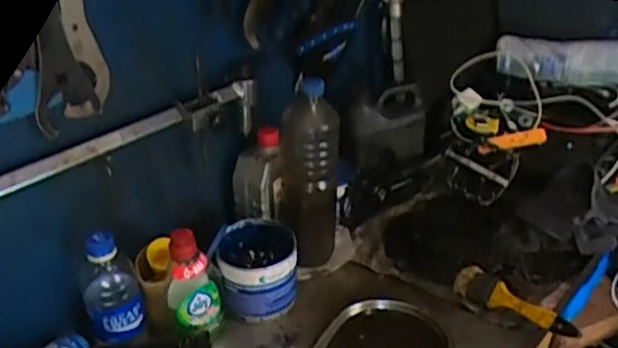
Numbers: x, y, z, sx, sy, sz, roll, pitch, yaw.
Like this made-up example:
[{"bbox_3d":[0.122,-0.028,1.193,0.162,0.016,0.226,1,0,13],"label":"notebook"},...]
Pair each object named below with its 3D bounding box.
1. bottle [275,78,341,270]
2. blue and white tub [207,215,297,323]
[{"bbox_3d":[0.000,0.003,0.828,0.083,0.256,0.070,-2,31,3],"label":"bottle"},{"bbox_3d":[-0.068,0.122,0.796,0.102,0.087,0.101,-3,31,2],"label":"blue and white tub"}]

